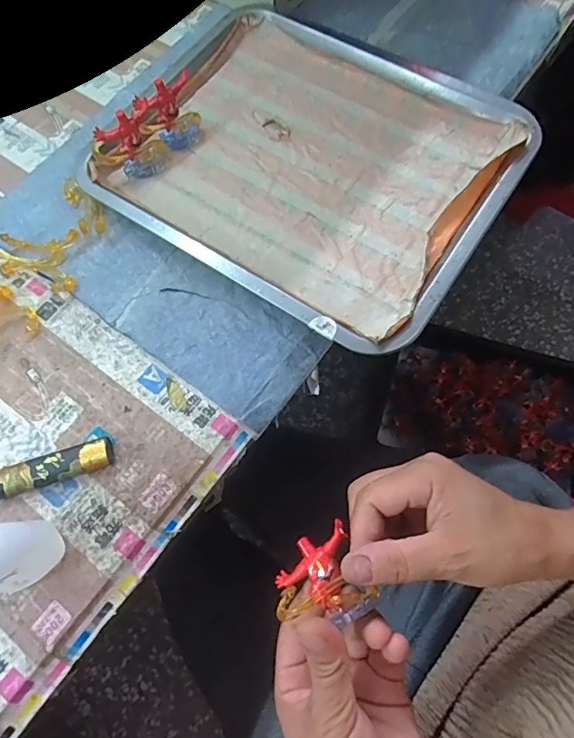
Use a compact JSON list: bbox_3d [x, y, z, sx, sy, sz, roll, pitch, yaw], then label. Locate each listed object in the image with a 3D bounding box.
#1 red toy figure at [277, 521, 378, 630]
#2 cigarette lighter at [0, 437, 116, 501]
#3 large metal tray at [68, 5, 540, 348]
[{"bbox_3d":[0.017,0.118,0.263,0.052,0.024,0.047,-24,70,-8],"label":"red toy figure"},{"bbox_3d":[-0.153,0.065,0.307,0.078,0.014,0.020,-18,69,-6],"label":"cigarette lighter"},{"bbox_3d":[0.016,-0.174,0.387,0.309,0.032,0.257,33,73,13],"label":"large metal tray"}]

